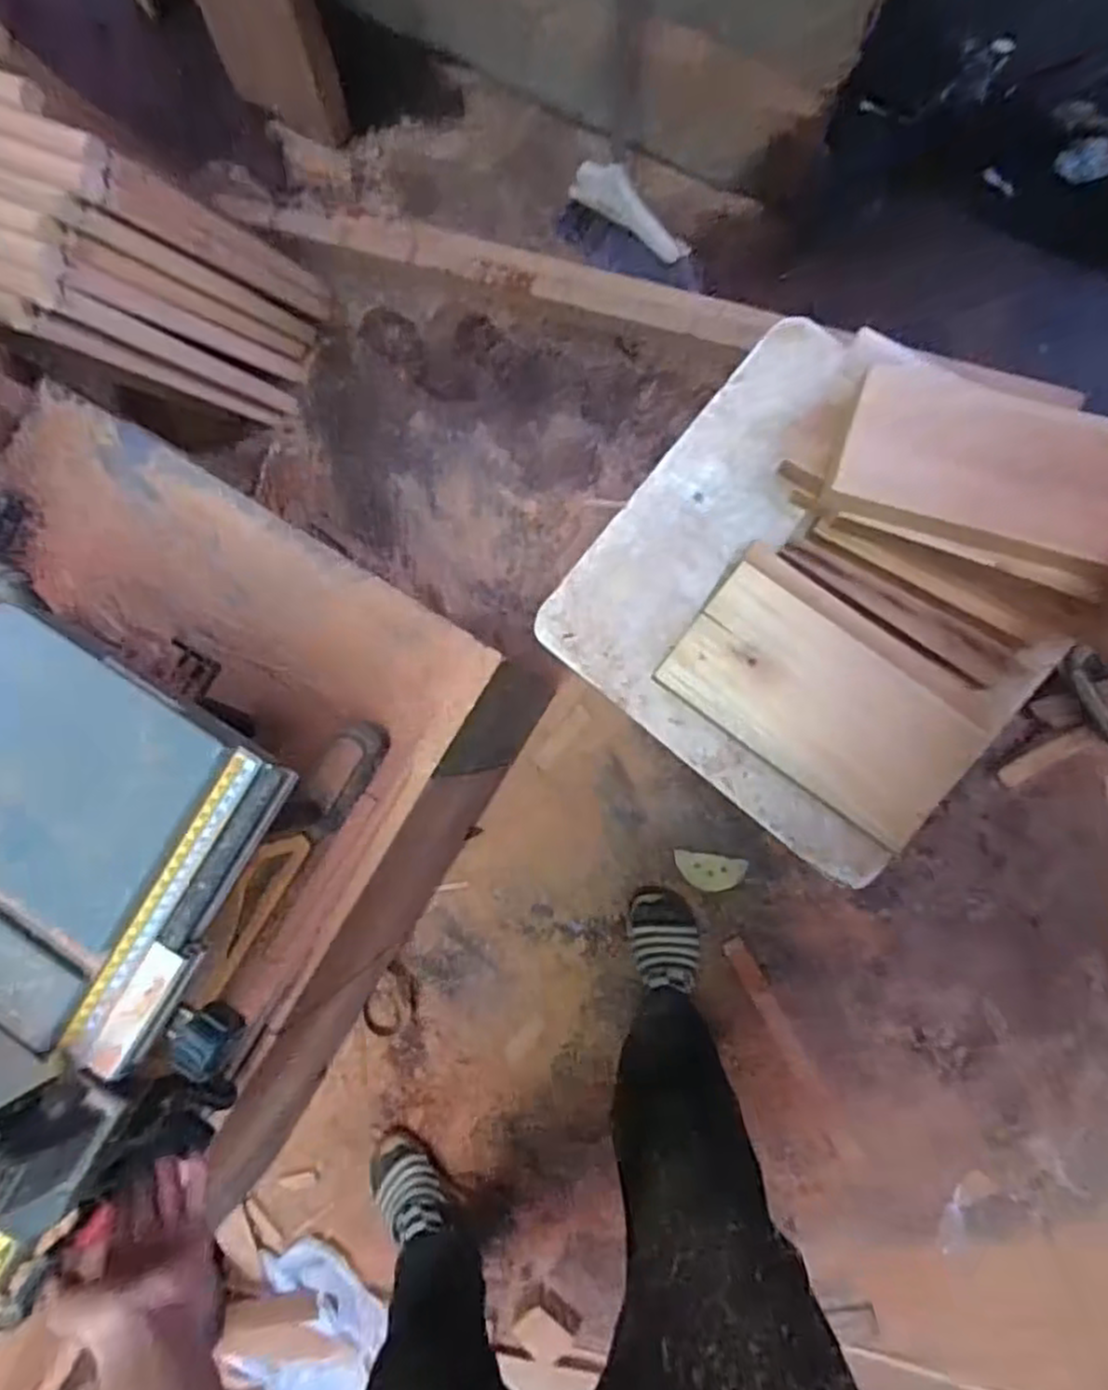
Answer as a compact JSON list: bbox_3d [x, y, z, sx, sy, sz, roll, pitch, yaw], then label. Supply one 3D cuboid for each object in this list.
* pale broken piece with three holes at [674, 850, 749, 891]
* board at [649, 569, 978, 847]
[{"bbox_3d":[0.268,0.303,1.244,0.120,0.011,0.059,6,87,6],"label":"pale broken piece with three holes"},{"bbox_3d":[0.266,0.011,0.731,0.293,0.021,0.148,37,91,7],"label":"board"}]

